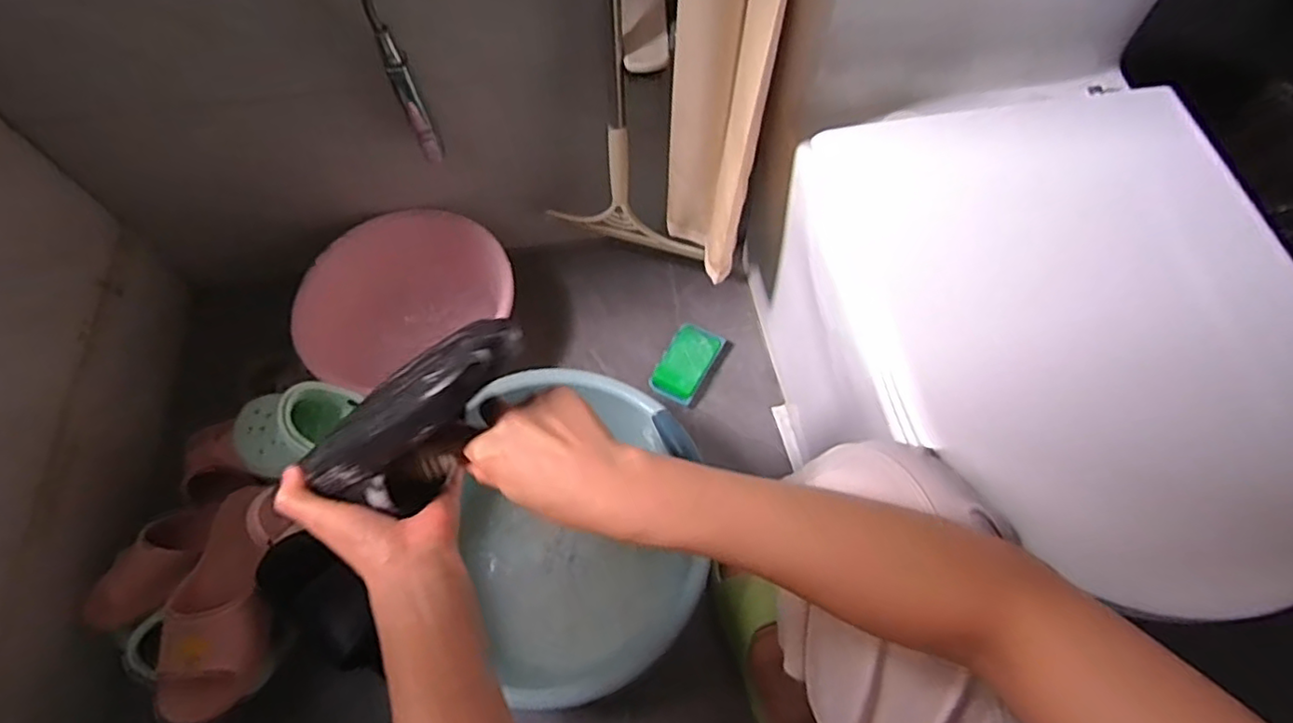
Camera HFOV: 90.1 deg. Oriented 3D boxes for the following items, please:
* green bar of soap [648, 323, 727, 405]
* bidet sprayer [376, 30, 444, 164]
[{"bbox_3d":[0.061,0.001,0.967,0.075,0.040,0.125,26,67,15],"label":"green bar of soap"},{"bbox_3d":[-0.278,-0.305,0.768,0.026,0.190,0.026,-23,64,-9],"label":"bidet sprayer"}]

